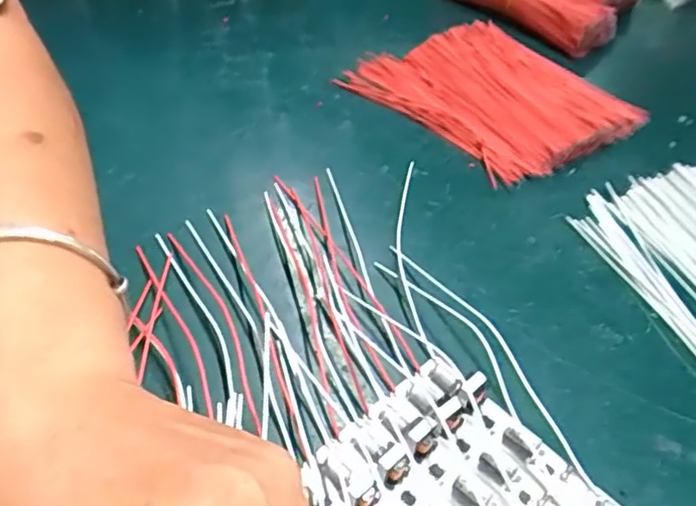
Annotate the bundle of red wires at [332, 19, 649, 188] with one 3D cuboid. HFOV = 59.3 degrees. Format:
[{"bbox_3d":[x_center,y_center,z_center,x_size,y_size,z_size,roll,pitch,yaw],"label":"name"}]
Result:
[{"bbox_3d":[0.101,-0.111,0.419,0.157,0.017,0.155,-26,52,-29],"label":"bundle of red wires"}]

